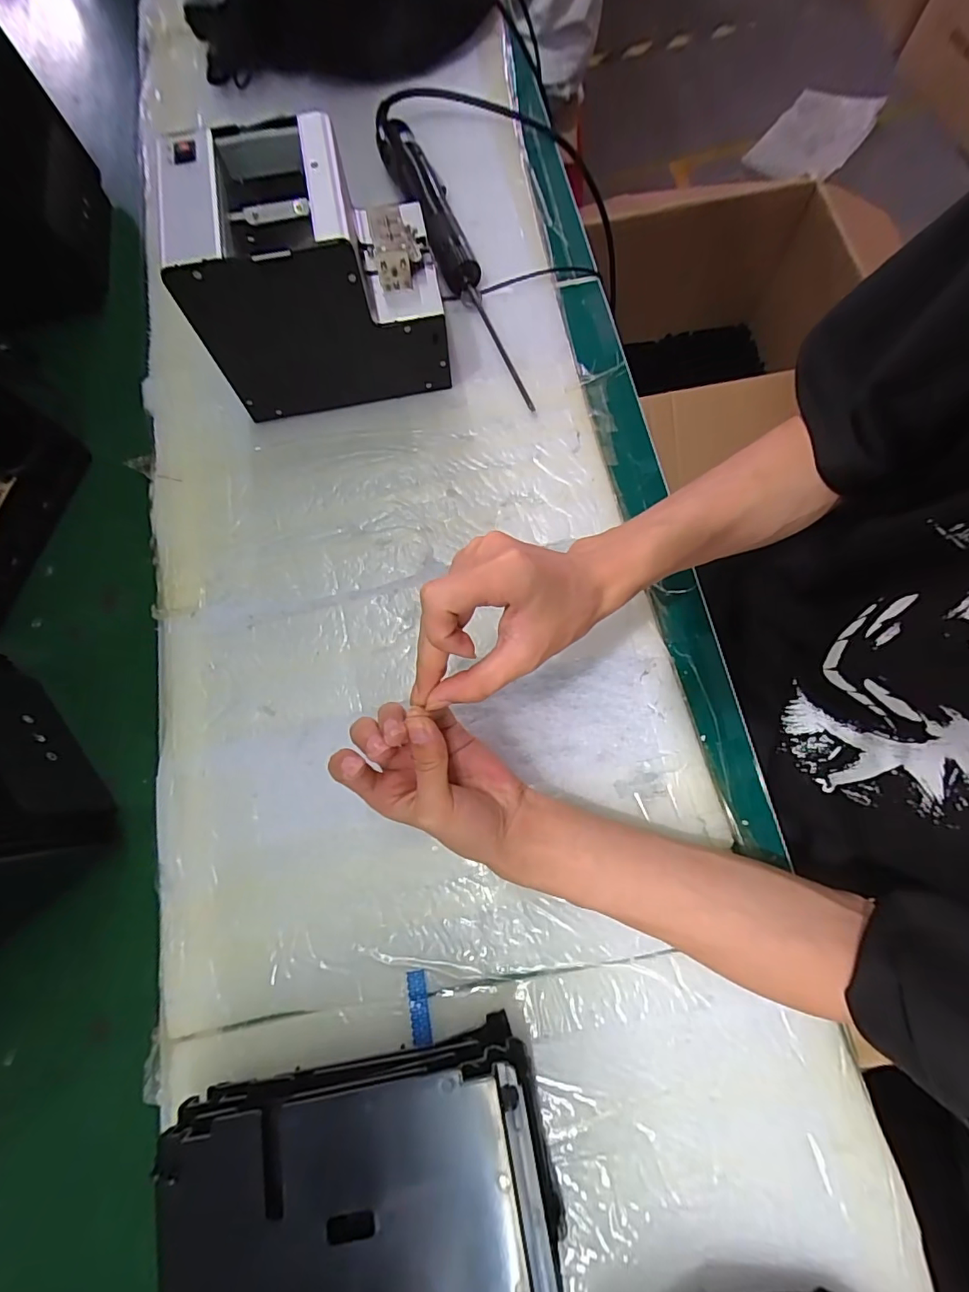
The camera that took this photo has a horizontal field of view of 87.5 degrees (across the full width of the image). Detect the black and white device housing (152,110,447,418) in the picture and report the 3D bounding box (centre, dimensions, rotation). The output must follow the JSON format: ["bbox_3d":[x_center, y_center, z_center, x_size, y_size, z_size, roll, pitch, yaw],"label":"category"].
[{"bbox_3d":[-0.130,-0.292,0.406,0.175,0.146,0.122,-11,74,-1],"label":"black and white device housing"}]

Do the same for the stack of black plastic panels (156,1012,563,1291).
[{"bbox_3d":[-0.062,0.297,0.273,0.192,0.070,0.124,-12,73,1],"label":"stack of black plastic panels"}]

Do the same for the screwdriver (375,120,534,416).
[{"bbox_3d":[-0.028,-0.370,0.478,0.040,0.045,0.349,-22,74,-4],"label":"screwdriver"}]

